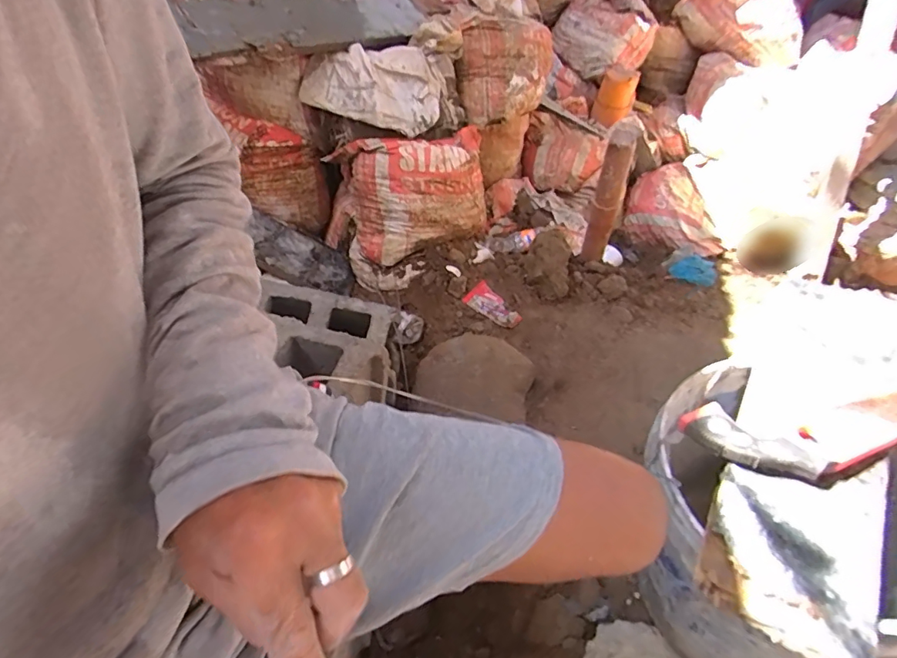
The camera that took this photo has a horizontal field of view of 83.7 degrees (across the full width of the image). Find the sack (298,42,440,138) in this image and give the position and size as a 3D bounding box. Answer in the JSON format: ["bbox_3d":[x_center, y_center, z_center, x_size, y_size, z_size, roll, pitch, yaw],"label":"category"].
[{"bbox_3d":[-0.164,-0.517,1.109,0.303,0.100,0.227,-12,79,-16],"label":"sack"}]

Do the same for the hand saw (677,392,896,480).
[{"bbox_3d":[0.456,0.086,0.493,0.423,0.036,0.086,-5,48,-7],"label":"hand saw"}]

